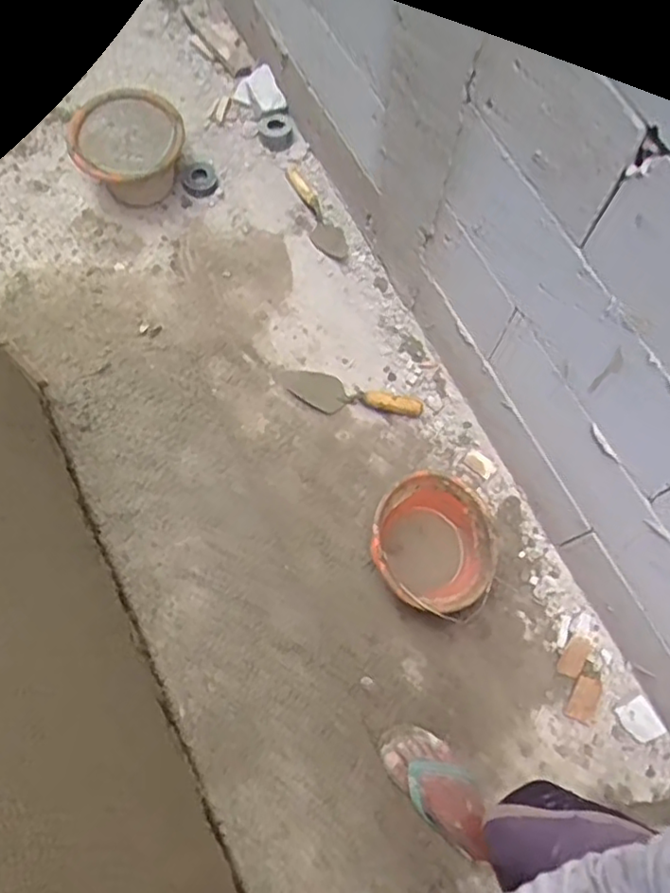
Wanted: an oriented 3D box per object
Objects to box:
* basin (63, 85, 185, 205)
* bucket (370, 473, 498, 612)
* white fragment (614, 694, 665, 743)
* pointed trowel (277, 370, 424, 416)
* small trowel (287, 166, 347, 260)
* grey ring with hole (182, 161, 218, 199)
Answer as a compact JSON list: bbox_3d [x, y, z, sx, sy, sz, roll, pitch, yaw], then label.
[{"bbox_3d":[-0.480,-0.688,1.569,0.251,0.188,0.243,1,70,-2],"label":"basin"},{"bbox_3d":[0.181,0.197,1.283,0.221,0.162,0.242,1,70,-2],"label":"bucket"},{"bbox_3d":[0.580,0.521,1.252,0.061,0.006,0.074,-30,68,2],"label":"white fragment"},{"bbox_3d":[0.027,-0.114,1.454,0.334,0.044,0.091,15,70,3],"label":"pointed trowel"},{"bbox_3d":[-0.051,-0.568,1.612,0.074,0.046,0.274,-27,73,-12],"label":"small trowel"},{"bbox_3d":[-0.342,-0.665,1.646,0.079,0.025,0.105,-28,73,-12],"label":"grey ring with hole"}]

